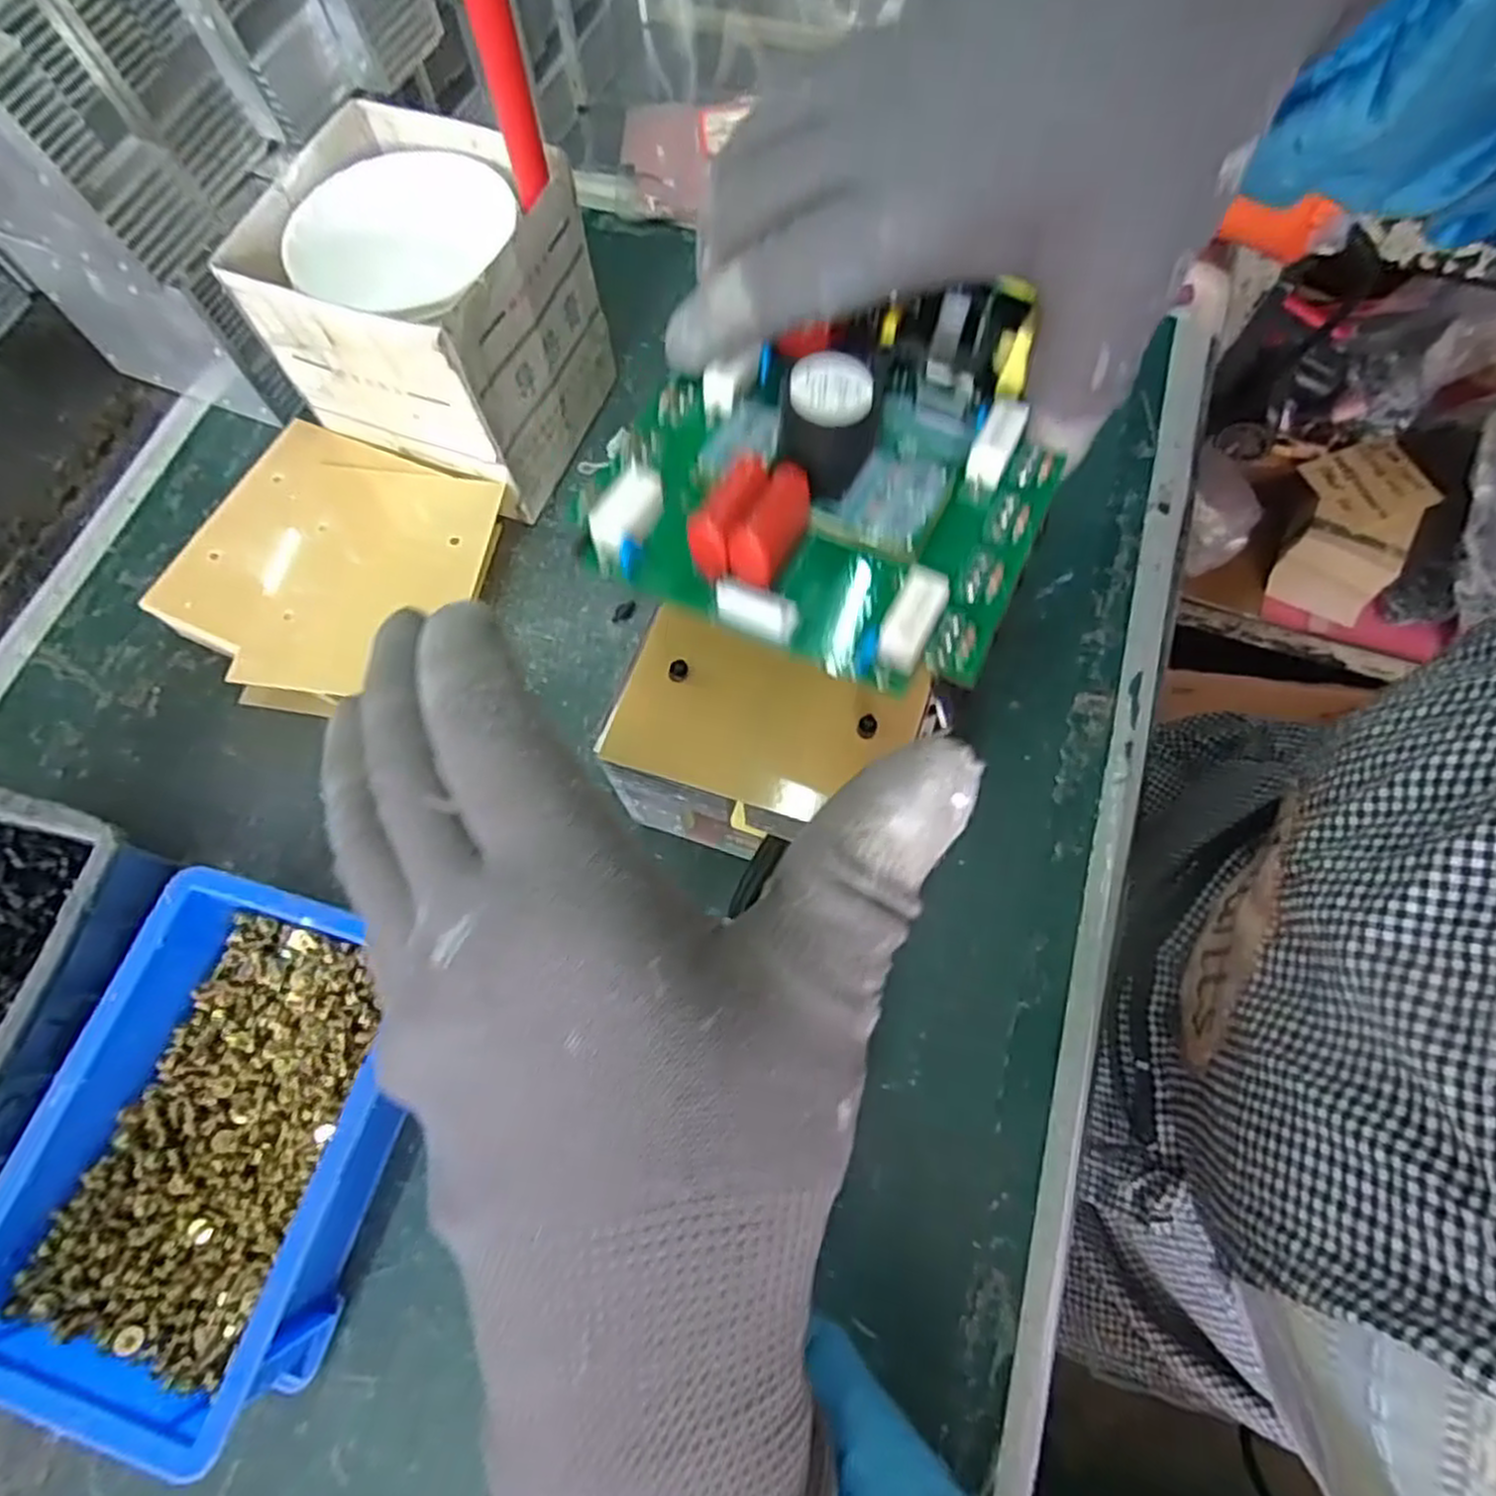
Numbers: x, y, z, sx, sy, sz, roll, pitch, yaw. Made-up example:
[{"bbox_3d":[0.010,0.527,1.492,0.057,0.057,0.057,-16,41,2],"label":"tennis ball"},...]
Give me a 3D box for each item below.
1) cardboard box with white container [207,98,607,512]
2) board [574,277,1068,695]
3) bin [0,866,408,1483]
[{"bbox_3d":[-0.137,-0.187,0.349,0.110,0.110,0.106,20,71,10],"label":"cardboard box with white container"},{"bbox_3d":[0.023,-0.080,0.202,0.111,0.033,0.113,22,71,10],"label":"board"},{"bbox_3d":[-0.166,0.127,0.258,0.104,0.056,0.147,15,70,8],"label":"bin"}]

